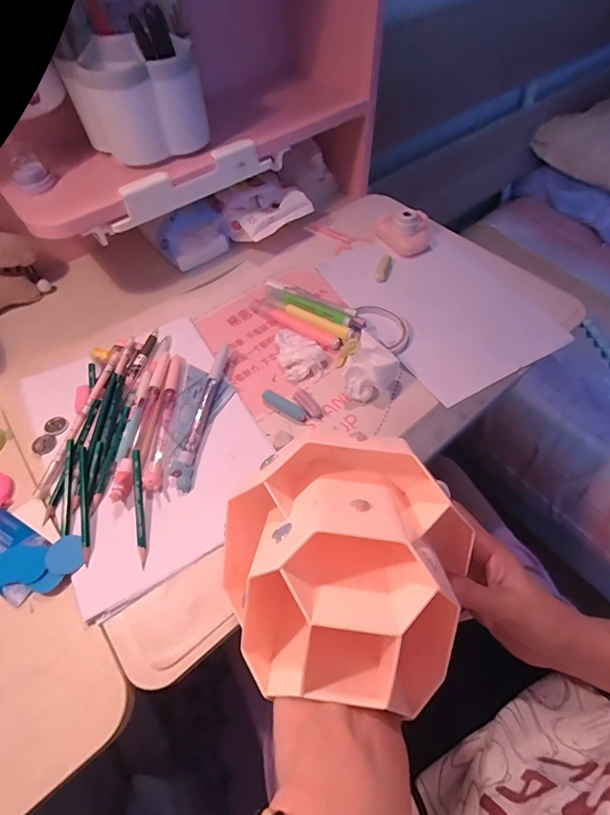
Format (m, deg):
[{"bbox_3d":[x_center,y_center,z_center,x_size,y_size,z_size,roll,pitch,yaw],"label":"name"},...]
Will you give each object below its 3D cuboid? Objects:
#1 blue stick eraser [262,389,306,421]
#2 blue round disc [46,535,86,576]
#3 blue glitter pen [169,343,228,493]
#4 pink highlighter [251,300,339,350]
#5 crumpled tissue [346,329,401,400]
[{"bbox_3d":[-0.023,-0.003,0.443,0.055,0.012,0.017,29,62,19],"label":"blue stick eraser"},{"bbox_3d":[-0.216,0.134,0.353,0.030,0.006,0.033,-1,57,1],"label":"blue round disc"},{"bbox_3d":[-0.114,0.003,0.435,0.019,0.017,0.181,5,57,5],"label":"blue glitter pen"},{"bbox_3d":[-0.014,-0.109,0.507,0.136,0.014,0.016,31,63,20],"label":"pink highlighter"},{"bbox_3d":[0.075,-0.043,0.441,0.054,0.045,0.070,16,59,12],"label":"crumpled tissue"}]

